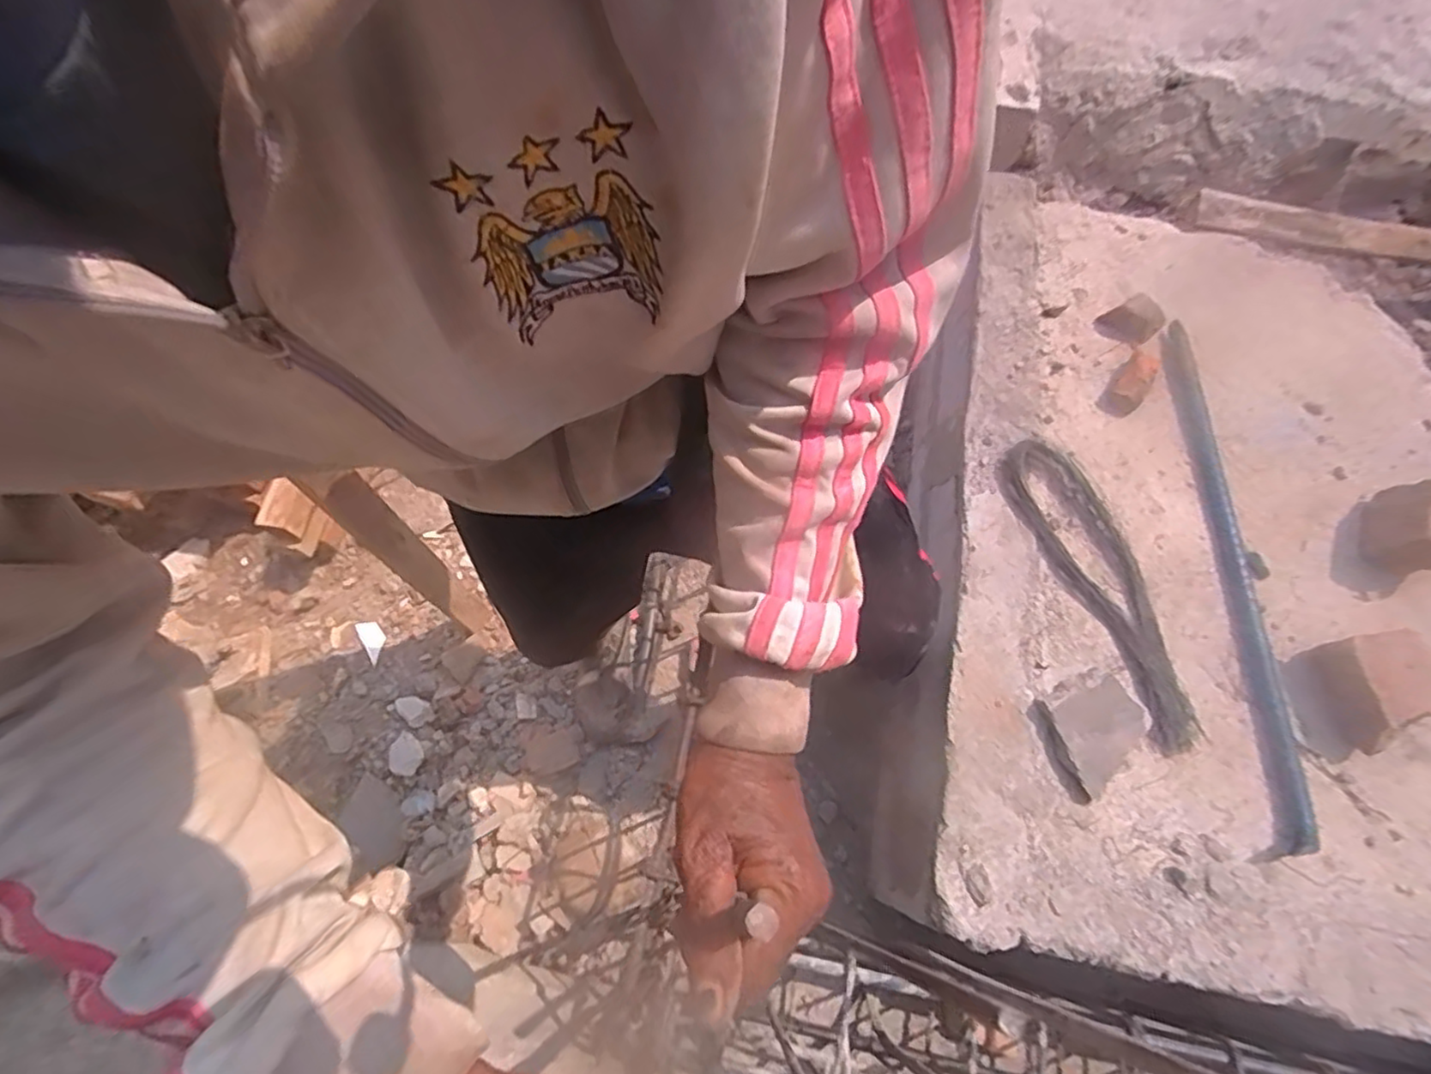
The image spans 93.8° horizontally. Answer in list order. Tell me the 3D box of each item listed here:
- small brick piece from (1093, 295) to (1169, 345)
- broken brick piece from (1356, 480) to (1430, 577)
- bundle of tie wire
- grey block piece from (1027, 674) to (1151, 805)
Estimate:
[{"bbox_3d":[0.626,-0.325,1.008,0.076,0.038,0.076,-35,74,-14],"label":"small brick piece"},{"bbox_3d":[0.915,-0.013,0.867,0.073,0.105,0.118,-17,70,-9],"label":"broken brick piece"},{"bbox_3d":[0.515,0.055,0.877,0.112,0.032,0.422,-20,71,-10],"label":"bundle of tie wire"},{"bbox_3d":[0.459,0.242,0.806,0.116,0.033,0.116,-17,70,-9],"label":"grey block piece"}]

